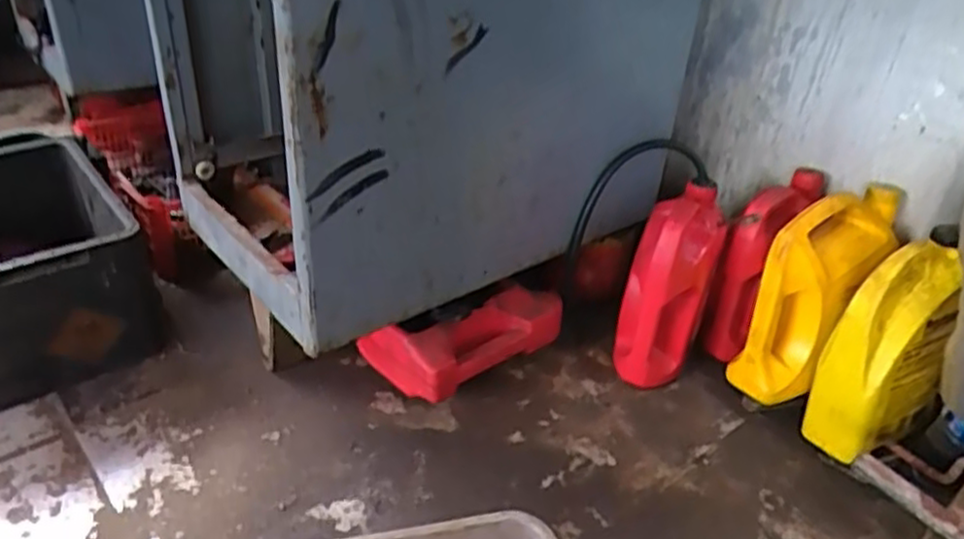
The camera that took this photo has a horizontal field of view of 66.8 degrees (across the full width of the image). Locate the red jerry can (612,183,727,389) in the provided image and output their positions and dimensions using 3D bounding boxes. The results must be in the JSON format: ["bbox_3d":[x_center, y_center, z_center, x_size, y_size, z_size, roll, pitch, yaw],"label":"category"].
[{"bbox_3d":[0.263,0.046,1.062,0.108,0.316,0.139,15,35,17],"label":"red jerry can"}]

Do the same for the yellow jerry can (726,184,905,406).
[{"bbox_3d":[0.471,0.044,1.009,0.191,0.284,0.091,-7,35,-17],"label":"yellow jerry can"}]

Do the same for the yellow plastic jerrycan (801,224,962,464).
[{"bbox_3d":[0.534,0.110,0.952,0.135,0.279,0.098,-13,37,-25],"label":"yellow plastic jerrycan"}]

